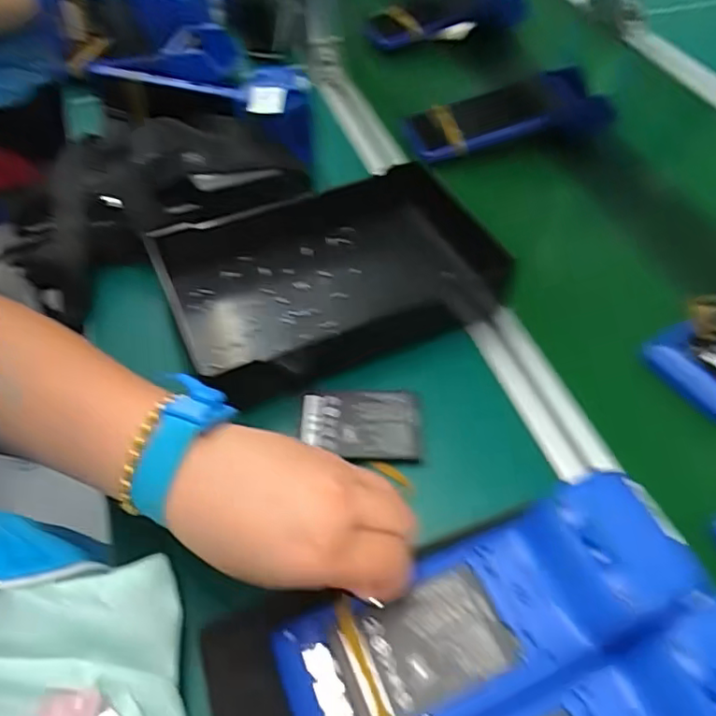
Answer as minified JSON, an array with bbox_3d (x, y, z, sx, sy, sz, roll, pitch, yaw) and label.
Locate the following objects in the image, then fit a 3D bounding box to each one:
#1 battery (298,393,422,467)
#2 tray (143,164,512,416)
[{"bbox_3d":[0.004,0.050,0.434,0.083,0.011,0.059,-5,50,-3],"label":"battery"},{"bbox_3d":[-0.013,-0.070,0.501,0.272,0.052,0.164,-20,52,-15],"label":"tray"}]

